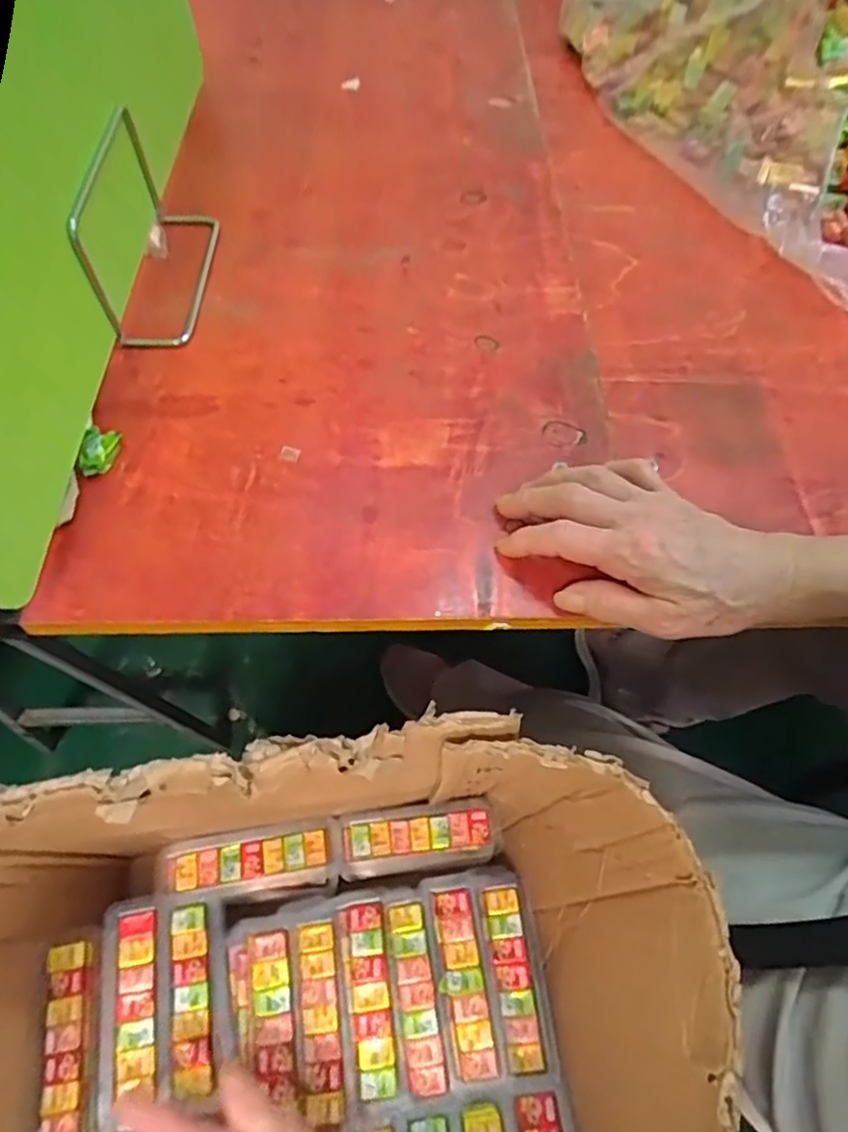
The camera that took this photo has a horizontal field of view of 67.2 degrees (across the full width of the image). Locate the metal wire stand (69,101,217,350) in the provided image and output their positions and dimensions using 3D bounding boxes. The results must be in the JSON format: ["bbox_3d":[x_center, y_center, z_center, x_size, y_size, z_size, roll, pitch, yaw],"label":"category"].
[{"bbox_3d":[-0.189,-0.244,0.449,0.059,0.090,0.161,-3,60,-3],"label":"metal wire stand"}]

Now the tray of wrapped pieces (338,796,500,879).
[{"bbox_3d":[-0.003,0.238,0.559,0.138,0.047,0.048,-6,60,-4],"label":"tray of wrapped pieces"}]

